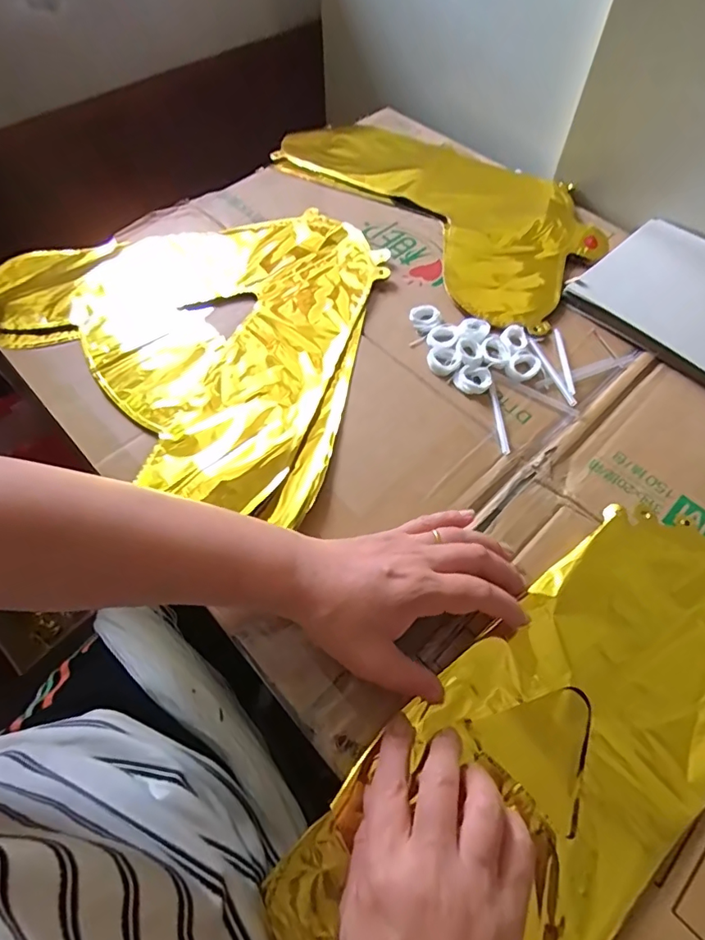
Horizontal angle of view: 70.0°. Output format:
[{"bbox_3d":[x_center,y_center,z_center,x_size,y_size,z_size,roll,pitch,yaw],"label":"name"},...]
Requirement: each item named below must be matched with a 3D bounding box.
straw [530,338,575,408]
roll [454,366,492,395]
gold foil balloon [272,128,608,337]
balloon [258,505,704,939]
[{"bbox_3d":[0.173,-0.086,0.439,0.008,0.005,0.076,-15,61,-10],"label":"straw"},{"bbox_3d":[0.103,-0.078,0.430,0.031,0.007,0.026,13,60,6],"label":"roll"},{"bbox_3d":[0.100,-0.308,0.562,0.216,0.011,0.398,-36,66,-20],"label":"gold foil balloon"},{"bbox_3d":[0.133,0.163,0.312,0.403,0.043,0.150,-35,66,-12],"label":"balloon"}]

